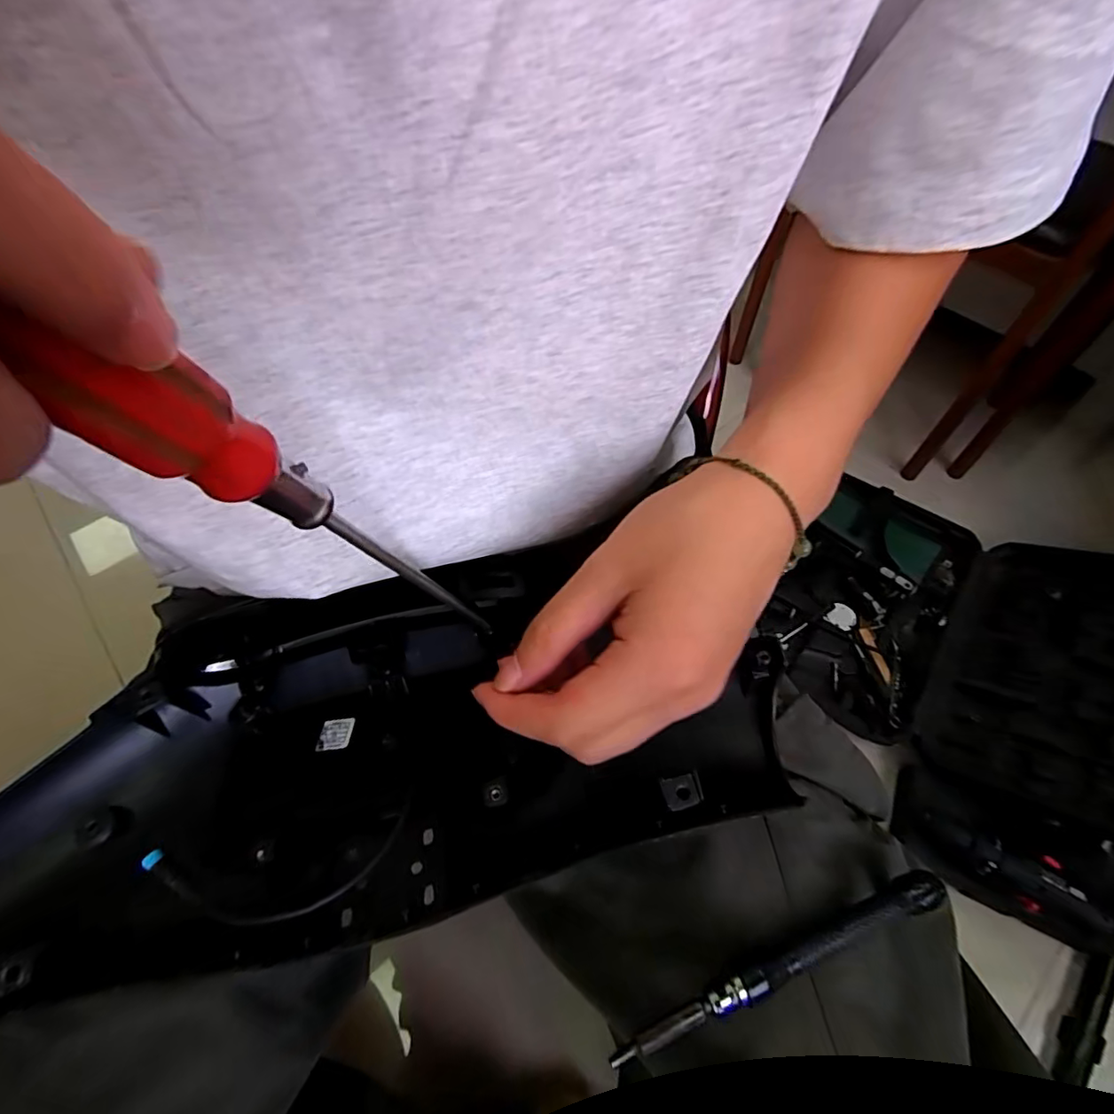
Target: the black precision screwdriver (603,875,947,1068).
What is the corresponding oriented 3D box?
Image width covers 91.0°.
[{"bbox_3d":[0.087,0.157,0.212,0.143,0.011,0.012,-18,59,-11],"label":"black precision screwdriver"}]

